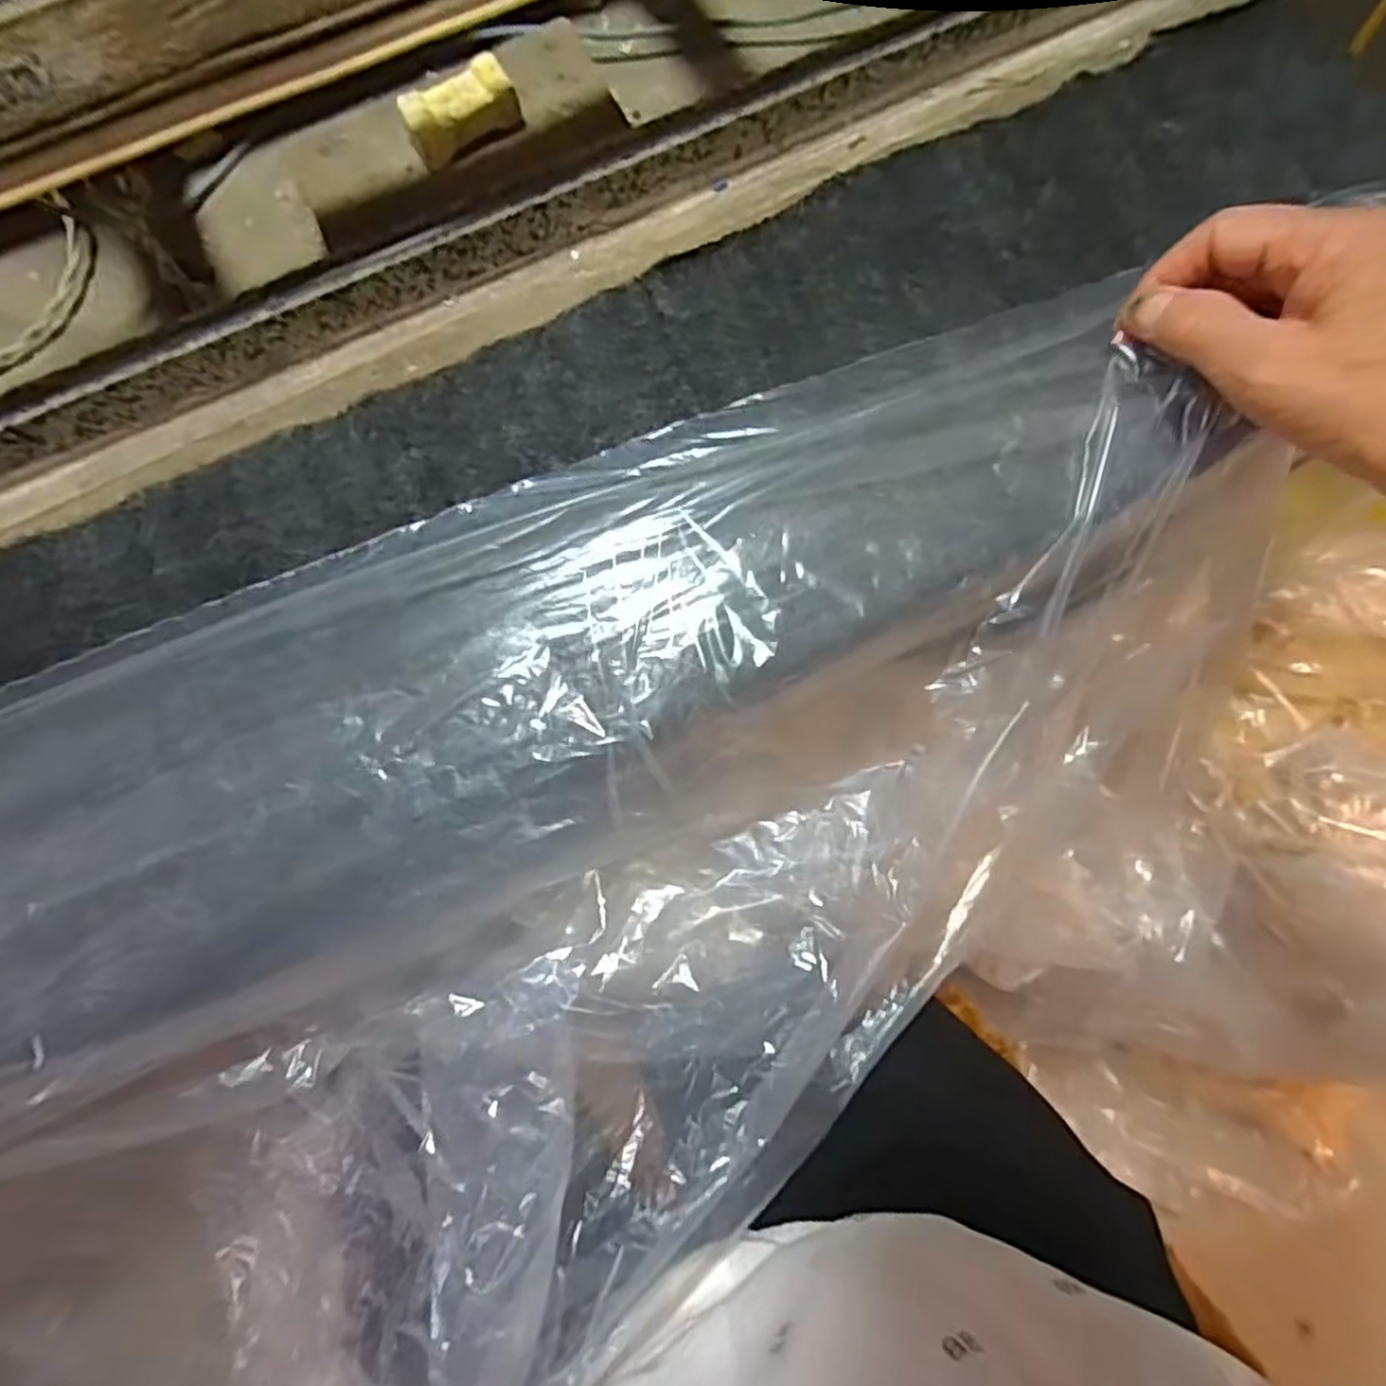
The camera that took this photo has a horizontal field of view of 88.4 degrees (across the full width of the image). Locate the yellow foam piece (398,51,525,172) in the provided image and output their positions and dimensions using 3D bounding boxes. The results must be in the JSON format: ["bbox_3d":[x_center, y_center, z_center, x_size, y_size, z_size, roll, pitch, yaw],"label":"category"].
[{"bbox_3d":[-0.102,-0.255,0.313,0.048,0.019,0.021,-29,78,-5],"label":"yellow foam piece"}]

